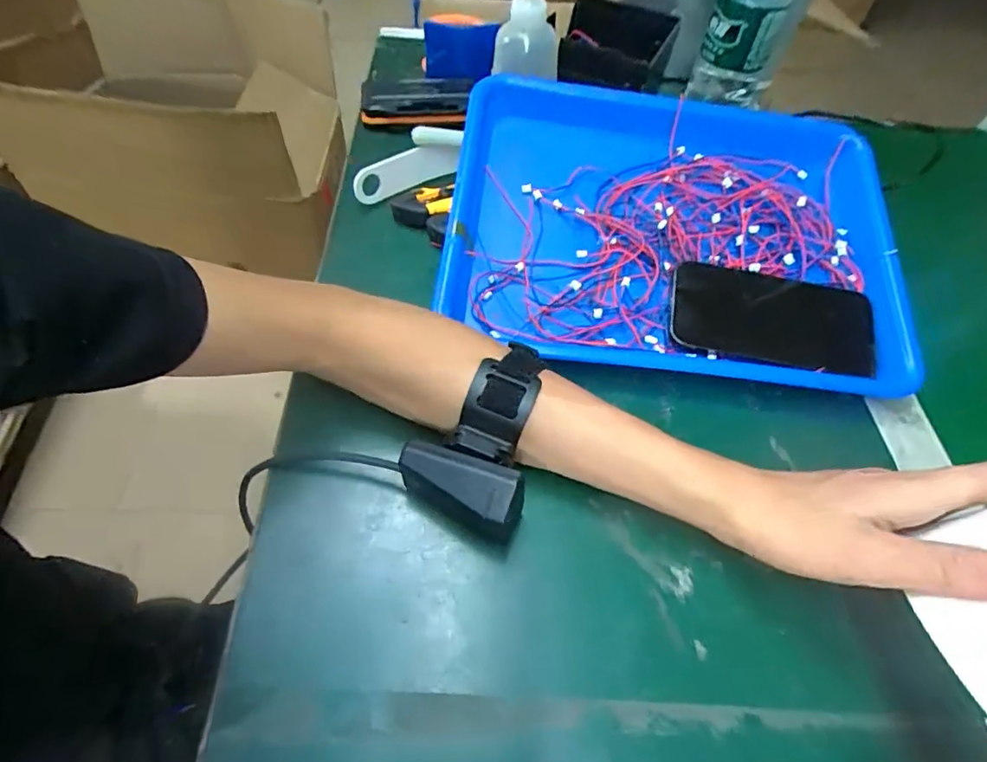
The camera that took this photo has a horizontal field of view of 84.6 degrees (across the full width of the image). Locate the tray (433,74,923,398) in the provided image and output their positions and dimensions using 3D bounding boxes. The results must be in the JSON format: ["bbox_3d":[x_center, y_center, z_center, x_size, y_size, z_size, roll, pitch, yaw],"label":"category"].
[{"bbox_3d":[0.137,-0.116,0.417,0.344,0.046,0.249,5,66,1],"label":"tray"}]

